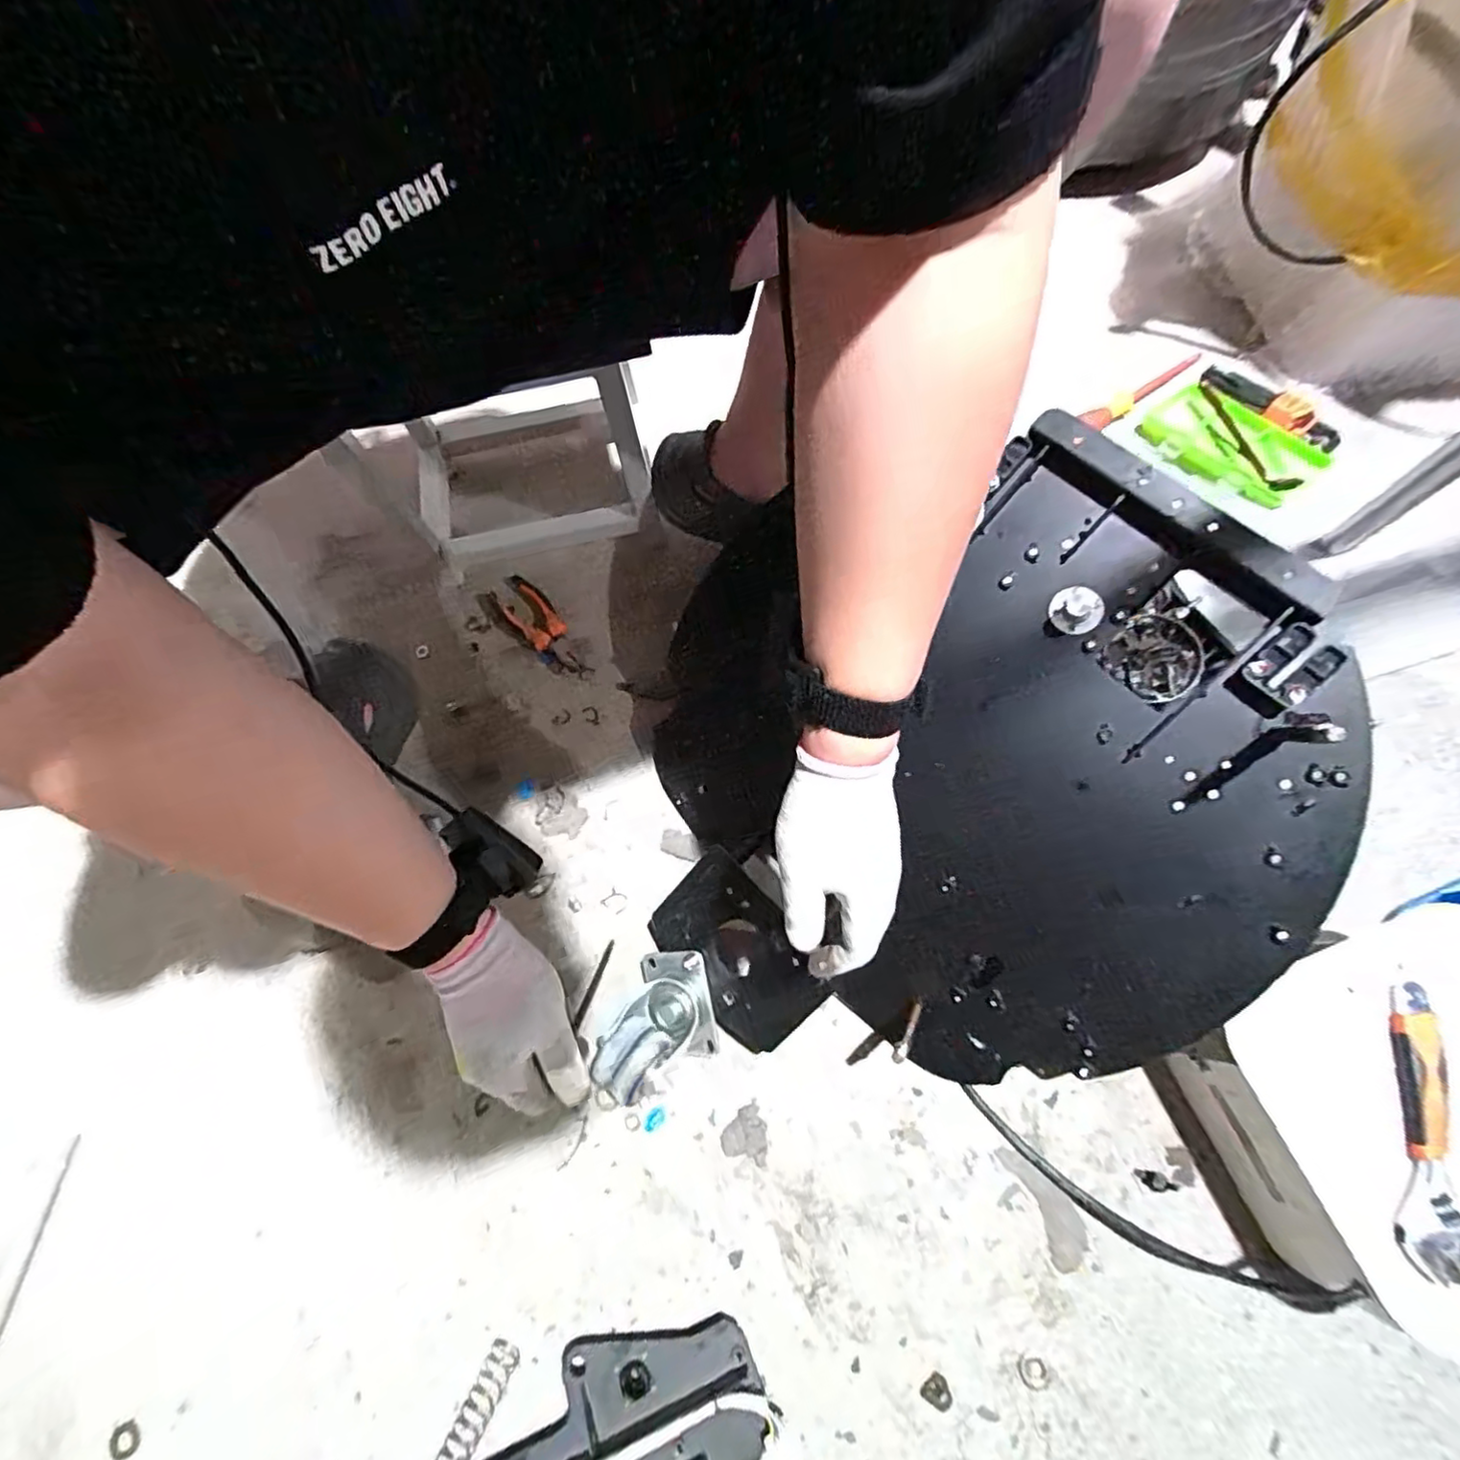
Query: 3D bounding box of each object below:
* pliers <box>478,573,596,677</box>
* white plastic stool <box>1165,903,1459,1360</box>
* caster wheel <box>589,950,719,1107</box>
[{"bbox_3d":[-0.224,-0.118,0.758,0.173,0.025,0.060,41,75,17],"label":"pliers"},{"bbox_3d":[0.533,0.298,0.516,0.257,0.122,0.238,-19,68,-5],"label":"white plastic stool"},{"bbox_3d":[-0.064,0.254,0.564,0.097,0.074,0.105,-12,68,-2],"label":"caster wheel"}]

